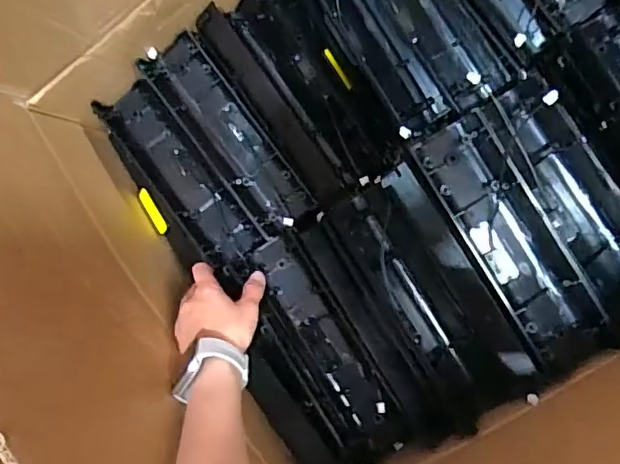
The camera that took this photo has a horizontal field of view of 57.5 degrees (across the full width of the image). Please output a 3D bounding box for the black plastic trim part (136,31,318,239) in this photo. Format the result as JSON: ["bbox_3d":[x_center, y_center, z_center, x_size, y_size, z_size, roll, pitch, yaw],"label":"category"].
[{"bbox_3d":[-0.094,-0.109,0.638,0.064,0.034,0.239,-36,88,10],"label":"black plastic trim part"}]

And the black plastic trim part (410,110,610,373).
[{"bbox_3d":[0.188,0.011,0.528,0.074,0.032,0.249,-31,89,10],"label":"black plastic trim part"}]

